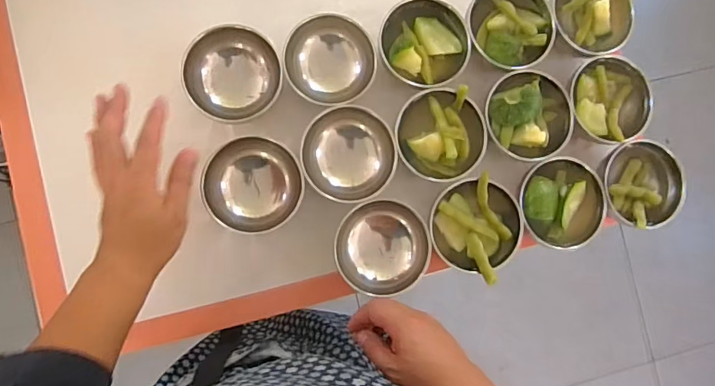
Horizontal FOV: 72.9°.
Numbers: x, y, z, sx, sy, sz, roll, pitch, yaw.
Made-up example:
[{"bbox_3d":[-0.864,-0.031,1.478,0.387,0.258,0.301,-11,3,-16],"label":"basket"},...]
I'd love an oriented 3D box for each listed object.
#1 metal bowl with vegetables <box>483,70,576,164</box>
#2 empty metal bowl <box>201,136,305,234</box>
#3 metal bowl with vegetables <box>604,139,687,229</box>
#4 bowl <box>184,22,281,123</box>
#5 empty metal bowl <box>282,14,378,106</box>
[{"bbox_3d":[0.207,-0.094,0.601,0.106,0.043,0.107,0,88,-6],"label":"metal bowl with vegetables"},{"bbox_3d":[-0.118,-0.007,0.556,0.106,0.051,0.103,0,88,-6],"label":"empty metal bowl"},{"bbox_3d":[0.361,-0.012,0.616,0.101,0.045,0.105,0,88,-6],"label":"metal bowl with vegetables"},{"bbox_3d":[-0.142,-0.132,0.560,0.105,0.064,0.100,0,88,-6],"label":"bowl"},{"bbox_3d":[-0.033,-0.152,0.575,0.103,0.052,0.099,0,88,-6],"label":"empty metal bowl"}]

